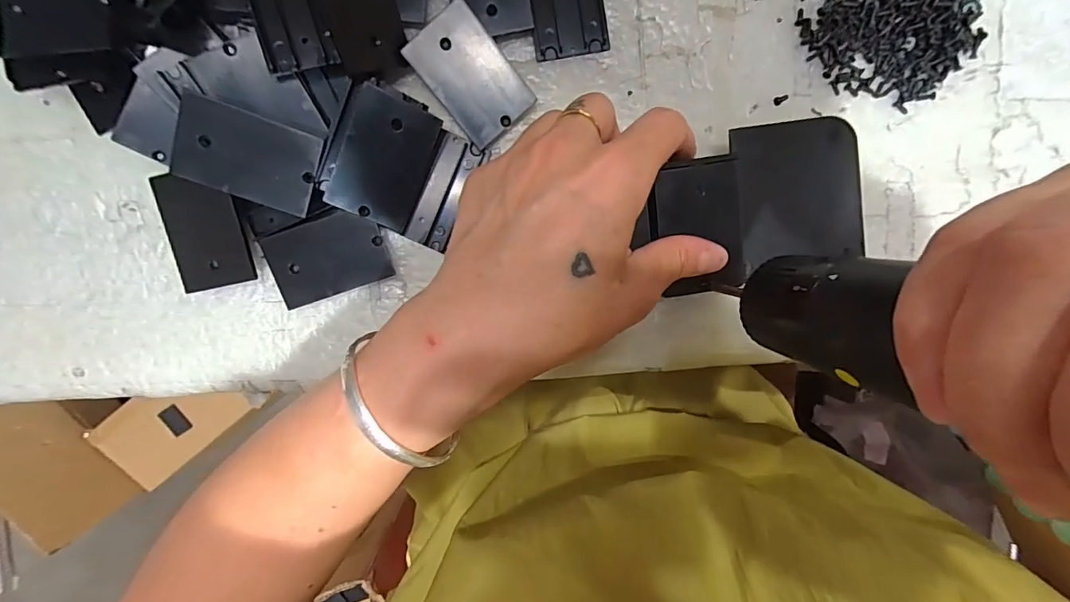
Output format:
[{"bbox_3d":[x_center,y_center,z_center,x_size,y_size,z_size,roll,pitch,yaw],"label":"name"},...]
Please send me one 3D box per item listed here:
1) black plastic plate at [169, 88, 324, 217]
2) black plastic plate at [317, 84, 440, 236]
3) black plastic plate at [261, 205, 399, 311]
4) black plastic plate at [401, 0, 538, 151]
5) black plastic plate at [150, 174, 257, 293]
[{"bbox_3d":[-0.125,-0.063,0.195,0.056,0.006,0.035,17,98,-15],"label":"black plastic plate"},{"bbox_3d":[-0.070,-0.065,0.206,0.040,0.004,0.055,20,103,-23],"label":"black plastic plate"},{"bbox_3d":[-0.100,-0.021,0.216,0.054,0.006,0.036,-17,104,3],"label":"black plastic plate"},{"bbox_3d":[-0.029,-0.103,0.206,0.035,0.004,0.054,-39,105,5],"label":"black plastic plate"},{"bbox_3d":[-0.155,-0.032,0.209,0.036,0.006,0.052,-7,105,4],"label":"black plastic plate"}]

